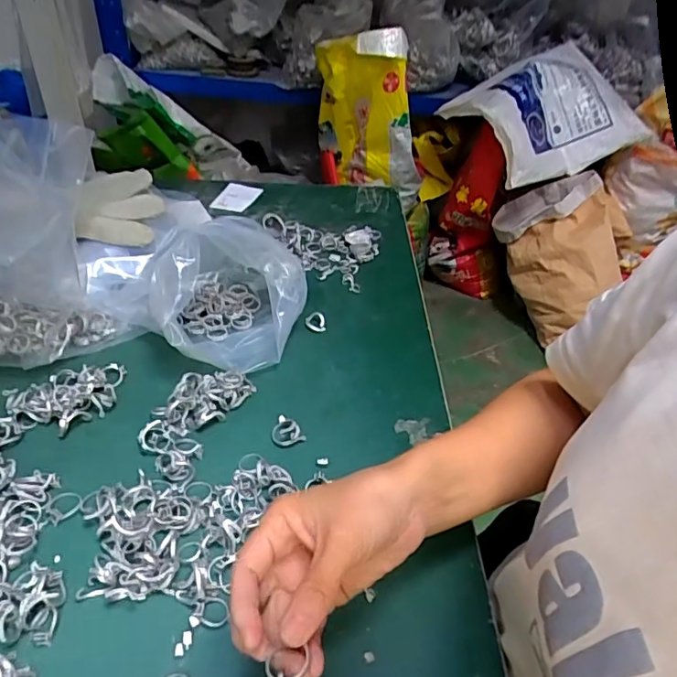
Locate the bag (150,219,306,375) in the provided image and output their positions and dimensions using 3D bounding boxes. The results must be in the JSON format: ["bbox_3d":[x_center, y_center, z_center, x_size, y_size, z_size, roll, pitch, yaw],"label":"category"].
[{"bbox_3d":[-0.102,-0.060,0.541,0.134,0.121,0.167,1,42,-6],"label":"bag"}]

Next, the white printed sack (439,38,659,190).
[{"bbox_3d":[0.616,-0.654,1.577,0.551,0.142,0.360,-30,97,-21],"label":"white printed sack"}]

